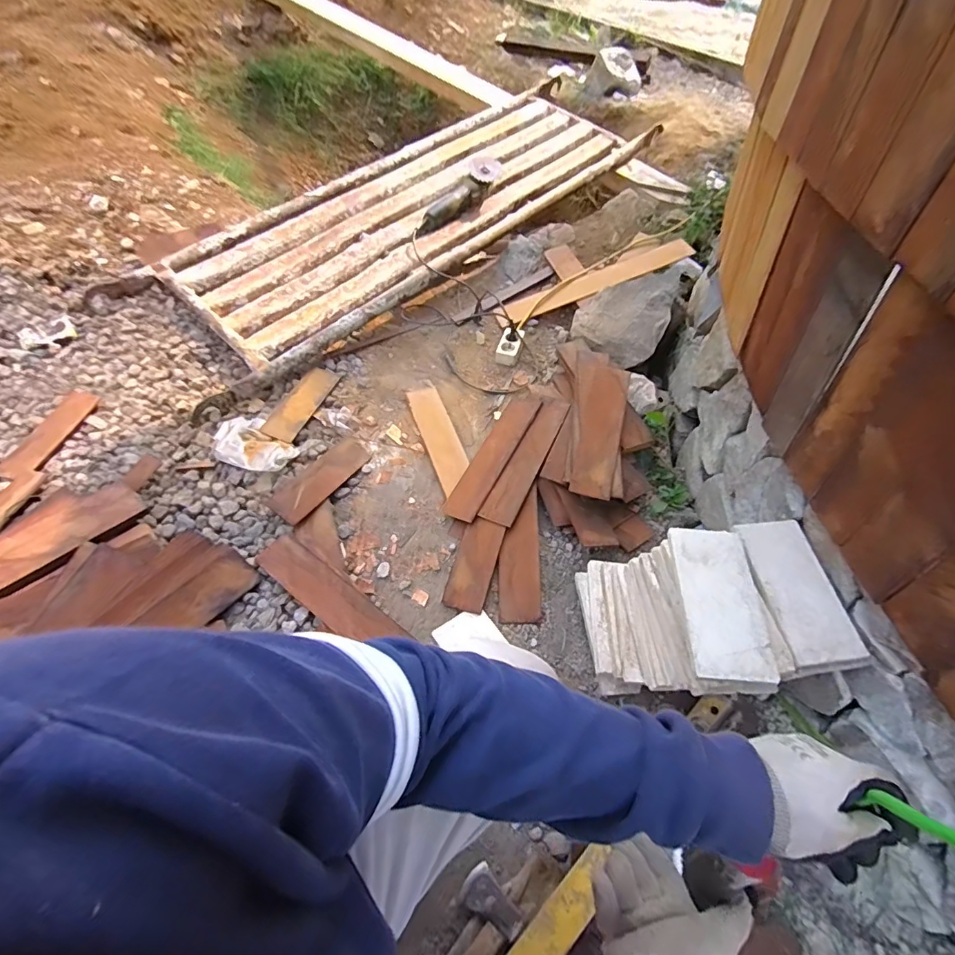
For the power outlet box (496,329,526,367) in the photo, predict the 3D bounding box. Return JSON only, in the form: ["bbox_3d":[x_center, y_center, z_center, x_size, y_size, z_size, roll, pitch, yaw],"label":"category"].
[{"bbox_3d":[0.088,-0.351,1.312,0.064,0.039,0.114,16,53,7],"label":"power outlet box"}]

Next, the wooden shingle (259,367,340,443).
[{"bbox_3d":[-0.409,-0.173,1.145,0.076,0.012,0.227,25,54,-1],"label":"wooden shingle"}]

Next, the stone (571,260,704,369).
[{"bbox_3d":[0.402,-0.451,1.293,0.228,0.102,0.341,29,56,17],"label":"stone"}]

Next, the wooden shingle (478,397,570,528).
[{"bbox_3d":[0.110,-0.043,1.037,0.066,0.008,0.328,23,63,16],"label":"wooden shingle"}]

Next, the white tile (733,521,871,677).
[{"bbox_3d":[0.436,0.154,0.674,0.108,0.026,0.203,-2,55,-5],"label":"white tile"}]

